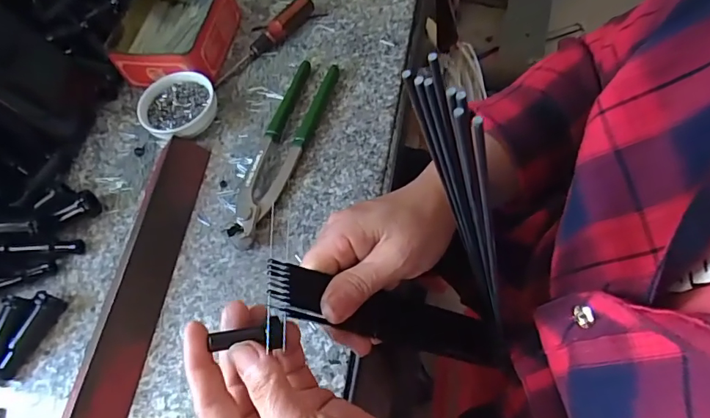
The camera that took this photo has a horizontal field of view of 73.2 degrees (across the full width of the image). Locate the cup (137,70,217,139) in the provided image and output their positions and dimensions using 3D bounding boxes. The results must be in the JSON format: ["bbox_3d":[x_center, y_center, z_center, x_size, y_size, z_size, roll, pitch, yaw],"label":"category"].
[{"bbox_3d":[-0.166,-0.095,0.452,0.070,0.022,0.070,-4,61,7],"label":"cup"}]

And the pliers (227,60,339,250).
[{"bbox_3d":[-0.067,-0.057,0.424,0.045,0.014,0.193,13,65,16],"label":"pliers"}]

